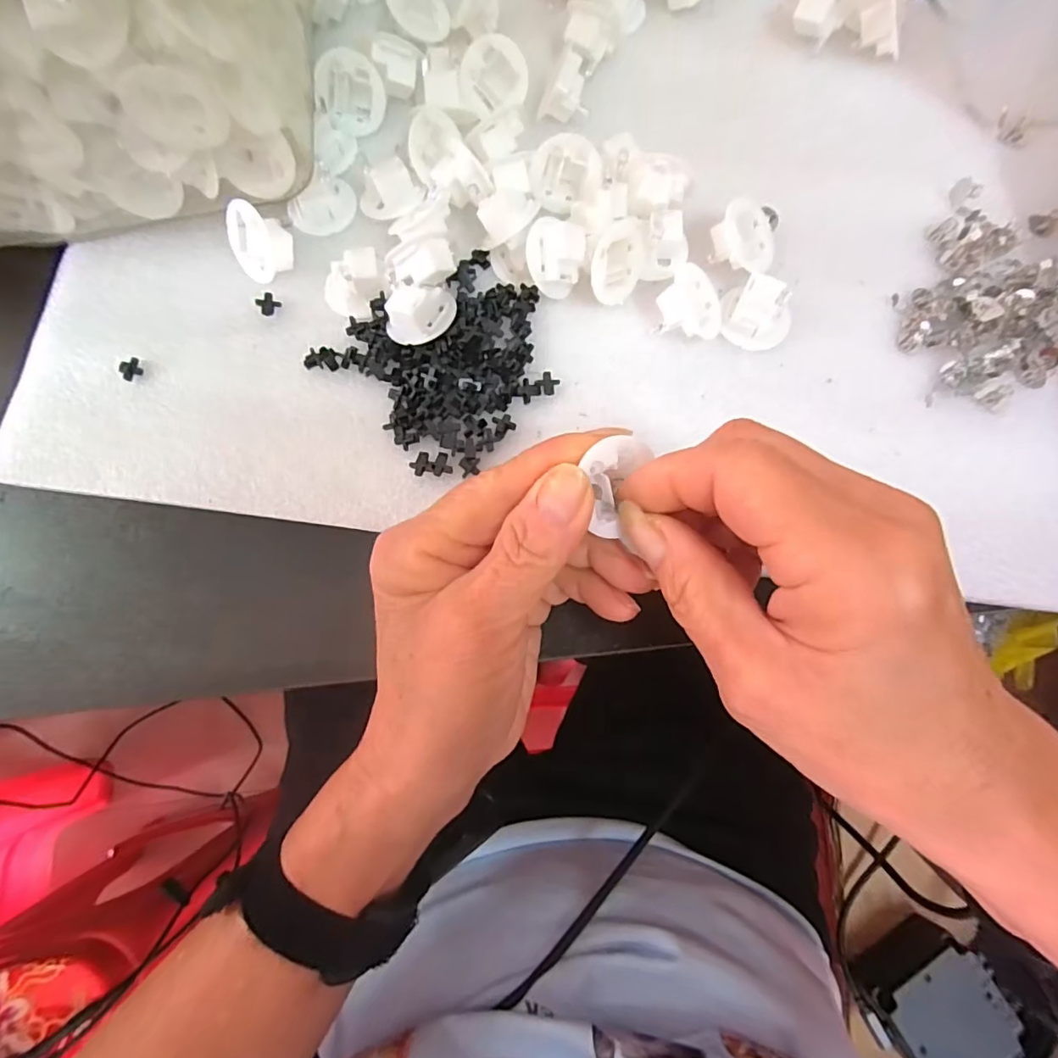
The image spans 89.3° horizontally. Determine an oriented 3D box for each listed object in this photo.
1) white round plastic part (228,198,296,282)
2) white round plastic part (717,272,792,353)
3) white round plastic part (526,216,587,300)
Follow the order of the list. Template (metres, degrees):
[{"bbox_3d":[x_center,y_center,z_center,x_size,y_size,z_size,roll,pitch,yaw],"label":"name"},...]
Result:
[{"bbox_3d":[-0.124,-0.132,0.248,0.031,0.029,0.014,44,42,-1],"label":"white round plastic part"},{"bbox_3d":[0.101,-0.096,0.235,0.031,0.019,0.027,29,81,7],"label":"white round plastic part"},{"bbox_3d":[0.011,-0.120,0.237,0.029,0.016,0.029,-3,107,-10],"label":"white round plastic part"}]

